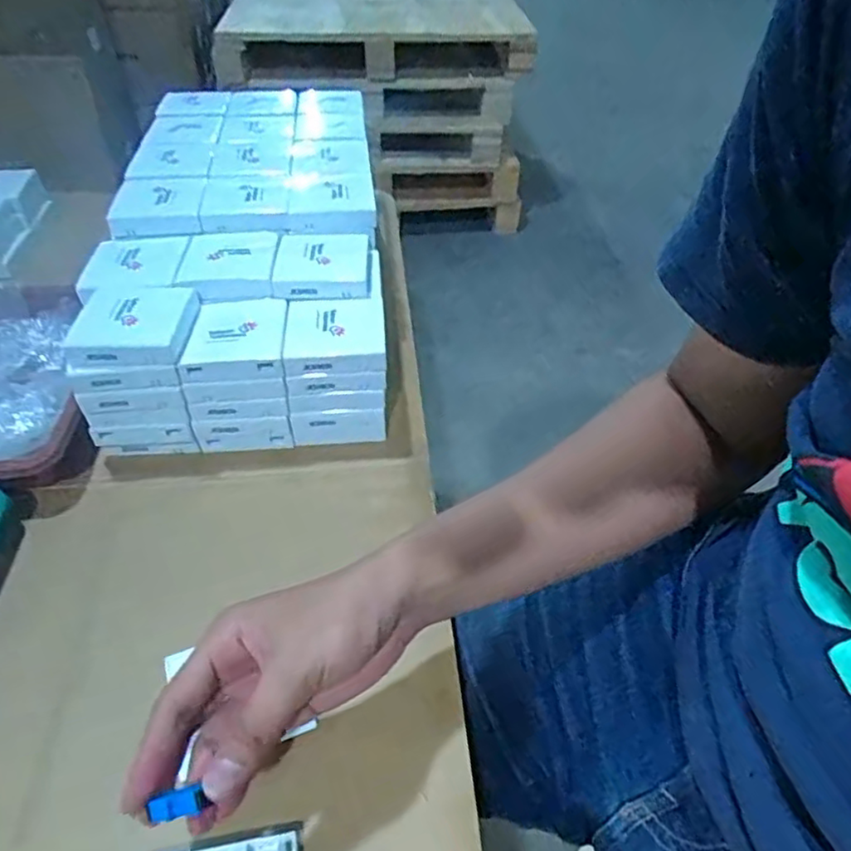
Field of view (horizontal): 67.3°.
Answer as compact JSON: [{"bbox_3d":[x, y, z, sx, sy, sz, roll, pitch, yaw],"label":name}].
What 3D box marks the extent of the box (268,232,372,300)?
[{"bbox_3d":[-0.098,-0.154,0.608,0.088,0.028,0.087,-2,44,-4],"label":"box"}]

